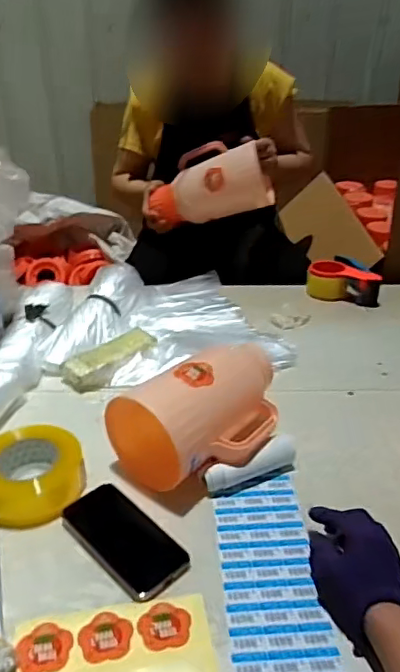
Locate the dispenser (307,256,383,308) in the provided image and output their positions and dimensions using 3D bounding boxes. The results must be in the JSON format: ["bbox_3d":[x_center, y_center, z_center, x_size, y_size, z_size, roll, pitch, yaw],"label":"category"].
[{"bbox_3d":[0.305,-0.111,1.245,0.107,0.075,0.144,-13,33,-19],"label":"dispenser"}]

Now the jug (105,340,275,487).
[{"bbox_3d":[0.006,0.102,0.791,0.232,0.122,0.129,-22,37,-32],"label":"jug"}]

